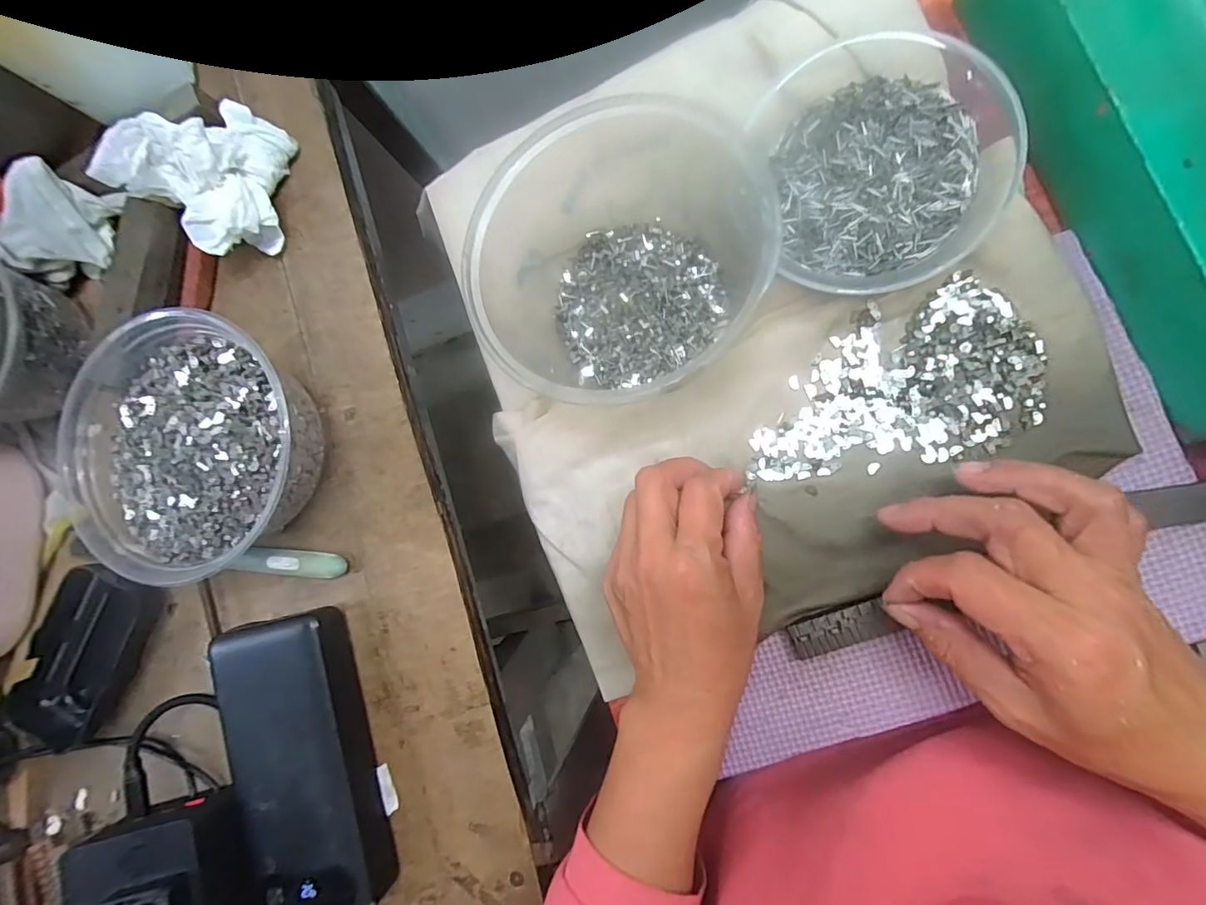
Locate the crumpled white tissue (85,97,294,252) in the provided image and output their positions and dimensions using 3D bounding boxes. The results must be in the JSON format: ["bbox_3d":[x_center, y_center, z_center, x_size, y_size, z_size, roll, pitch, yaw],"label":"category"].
[{"bbox_3d":[-0.219,-0.157,0.293,0.062,0.063,0.082,24,93,12],"label":"crumpled white tissue"}]

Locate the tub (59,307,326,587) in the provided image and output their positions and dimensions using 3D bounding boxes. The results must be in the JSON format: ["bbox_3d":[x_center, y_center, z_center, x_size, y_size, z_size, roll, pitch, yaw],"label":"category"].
[{"bbox_3d":[-0.219,-0.001,0.290,0.138,0.061,0.127,0,88,12],"label":"tub"}]

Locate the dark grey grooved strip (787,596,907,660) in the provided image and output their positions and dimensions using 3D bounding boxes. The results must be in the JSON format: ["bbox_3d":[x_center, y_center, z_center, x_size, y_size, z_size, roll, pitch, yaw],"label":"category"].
[{"bbox_3d":[0.121,0.090,0.271,0.048,0.004,0.019,-21,85,9],"label":"dark grey grooved strip"}]

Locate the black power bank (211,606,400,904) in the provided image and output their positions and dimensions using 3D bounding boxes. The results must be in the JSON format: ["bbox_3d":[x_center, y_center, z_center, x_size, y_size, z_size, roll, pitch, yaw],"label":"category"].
[{"bbox_3d":[-0.166,0.171,0.292,0.071,0.025,0.156,-16,85,11],"label":"black power bank"}]

